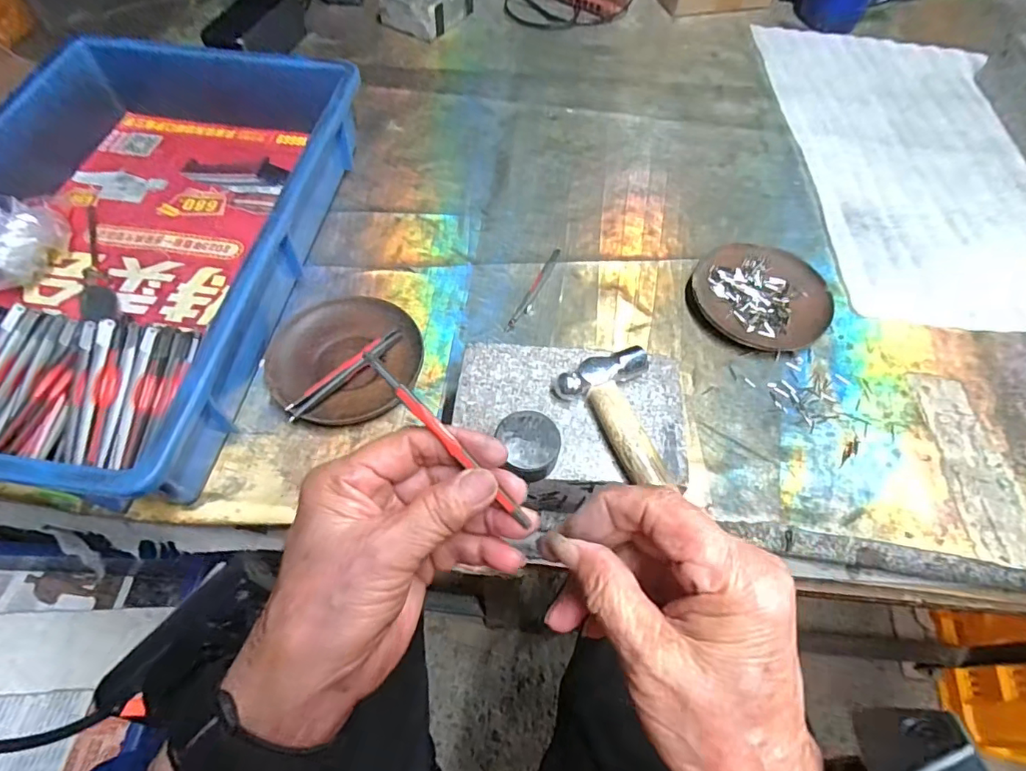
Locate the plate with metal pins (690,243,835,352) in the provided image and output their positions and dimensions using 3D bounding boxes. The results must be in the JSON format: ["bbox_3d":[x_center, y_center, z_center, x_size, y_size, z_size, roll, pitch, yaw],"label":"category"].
[{"bbox_3d":[0.216,-0.079,0.453,0.113,0.015,0.103,2,59,-3],"label":"plate with metal pins"}]

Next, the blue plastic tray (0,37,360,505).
[{"bbox_3d":[-0.308,-0.130,0.418,0.271,0.069,0.439,8,59,1],"label":"blue plastic tray"}]

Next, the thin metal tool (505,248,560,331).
[{"bbox_3d":[0.019,-0.085,0.455,0.009,0.004,0.101,24,61,11],"label":"thin metal tool"}]

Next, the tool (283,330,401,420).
[{"bbox_3d":[-0.126,-0.011,0.395,0.015,0.009,0.104,38,64,17],"label":"tool"}]

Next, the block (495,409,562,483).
[{"bbox_3d":[0.009,0.035,0.305,0.034,0.018,0.038,-12,62,-11],"label":"block"}]

